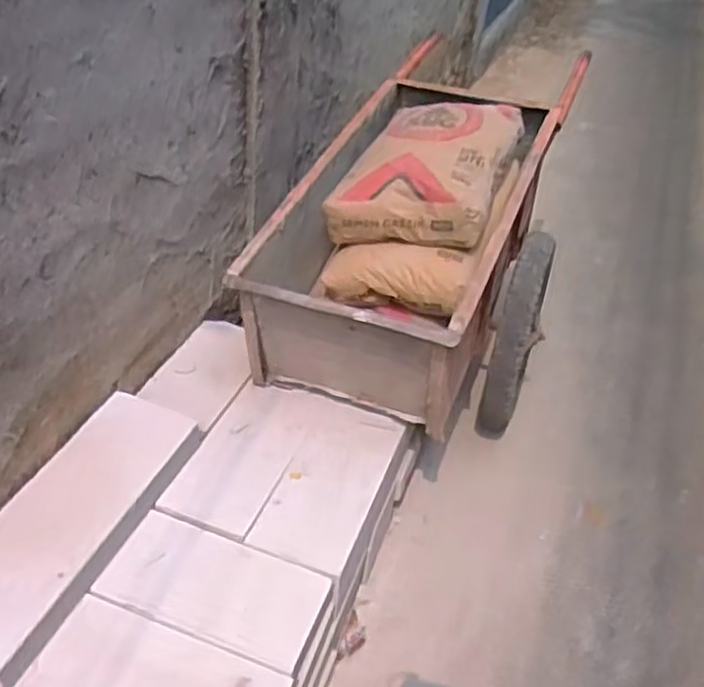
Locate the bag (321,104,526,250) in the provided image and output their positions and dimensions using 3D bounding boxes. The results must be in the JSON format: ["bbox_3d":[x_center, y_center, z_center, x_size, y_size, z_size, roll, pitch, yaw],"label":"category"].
[{"bbox_3d":[0.195,-0.431,1.813,0.345,0.180,0.520,18,38,12],"label":"bag"}]

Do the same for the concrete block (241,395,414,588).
[{"bbox_3d":[-0.040,0.315,1.599,0.212,0.090,0.428,17,37,11],"label":"concrete block"}]

